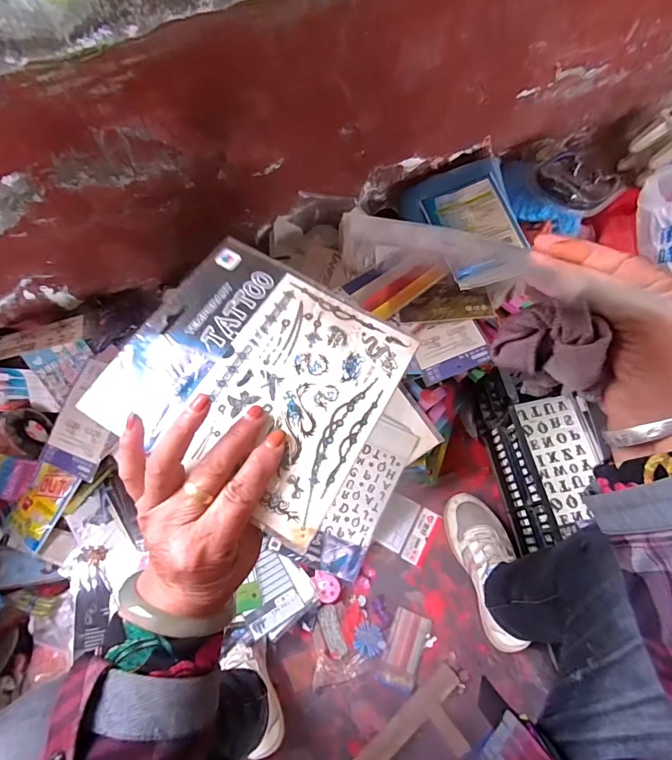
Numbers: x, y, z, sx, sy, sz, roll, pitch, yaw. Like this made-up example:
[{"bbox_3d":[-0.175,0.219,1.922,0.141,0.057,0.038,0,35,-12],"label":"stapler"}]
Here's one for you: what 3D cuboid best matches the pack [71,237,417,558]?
[{"bbox_3d":[-0.050,-0.008,0.291,0.169,0.004,0.162,28,66,9],"label":"pack"}]

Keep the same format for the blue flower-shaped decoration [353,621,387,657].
[{"bbox_3d":[0.054,0.415,0.687,0.048,0.007,0.044,19,69,8],"label":"blue flower-shaped decoration"}]

